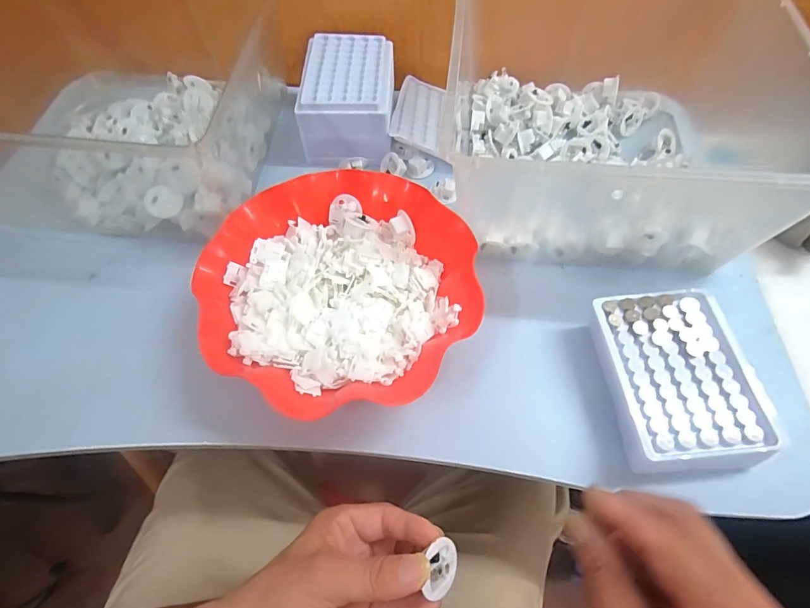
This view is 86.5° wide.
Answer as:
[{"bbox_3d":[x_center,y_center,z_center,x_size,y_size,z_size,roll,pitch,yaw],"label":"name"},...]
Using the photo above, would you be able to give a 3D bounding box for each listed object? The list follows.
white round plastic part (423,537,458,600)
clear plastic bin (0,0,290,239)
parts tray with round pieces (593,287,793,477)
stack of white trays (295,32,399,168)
[{"bbox_3d":[0.021,0.159,0.260,0.026,0.005,0.030,14,74,-40],"label":"white round plastic part"},{"bbox_3d":[-0.295,-0.229,0.465,0.304,0.126,0.310,3,60,2],"label":"clear plastic bin"},{"bbox_3d":[0.208,0.059,0.341,0.104,0.045,0.135,-3,60,-1],"label":"parts tray with round pieces"},{"bbox_3d":[-0.062,-0.236,0.500,0.096,0.078,0.131,3,60,3],"label":"stack of white trays"}]

